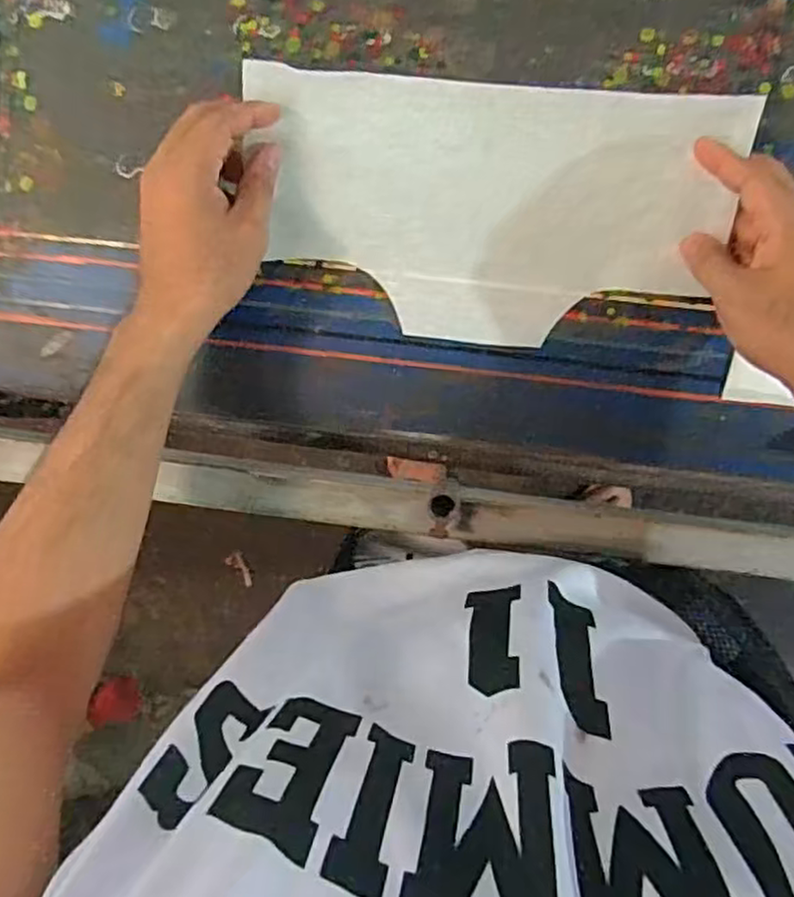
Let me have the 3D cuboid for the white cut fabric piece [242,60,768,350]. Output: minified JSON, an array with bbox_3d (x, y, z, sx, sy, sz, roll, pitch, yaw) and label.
[{"bbox_3d":[0.060,-0.153,0.458,0.292,0.022,0.160,6,113,3],"label":"white cut fabric piece"}]

